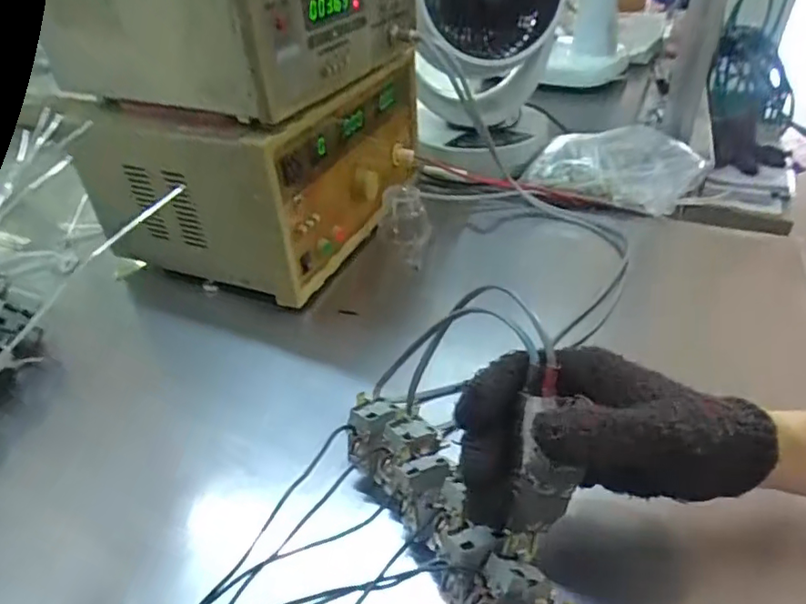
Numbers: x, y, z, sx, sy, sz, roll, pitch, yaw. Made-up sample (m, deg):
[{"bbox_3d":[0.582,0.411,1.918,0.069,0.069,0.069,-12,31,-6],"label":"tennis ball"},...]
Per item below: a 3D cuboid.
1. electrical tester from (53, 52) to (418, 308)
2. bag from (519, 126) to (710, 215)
[{"bbox_3d":[-0.149,-0.168,0.639,0.248,0.170,0.301,13,40,19],"label":"electrical tester"},{"bbox_3d":[0.275,-0.169,0.713,0.230,0.057,0.147,5,38,9],"label":"bag"}]

